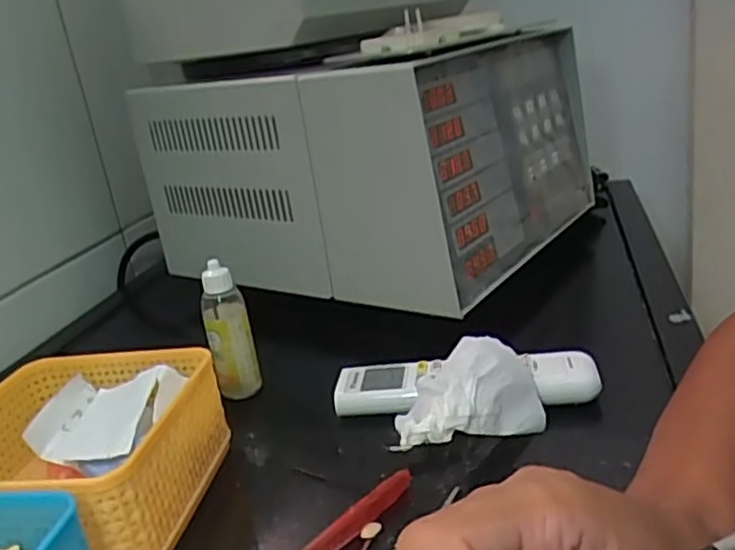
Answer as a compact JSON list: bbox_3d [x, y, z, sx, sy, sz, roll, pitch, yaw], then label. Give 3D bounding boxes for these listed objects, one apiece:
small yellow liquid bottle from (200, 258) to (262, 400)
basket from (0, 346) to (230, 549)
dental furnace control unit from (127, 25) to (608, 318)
[{"bbox_3d":[-0.104,0.042,0.515,0.033,0.105,0.027,-13,21,-12],"label":"small yellow liquid bottle"},{"bbox_3d":[-0.161,0.101,0.379,0.131,0.063,0.130,-4,18,10],"label":"basket"},{"bbox_3d":[0.015,-0.131,0.753,0.366,0.201,0.392,7,26,36],"label":"dental furnace control unit"}]

